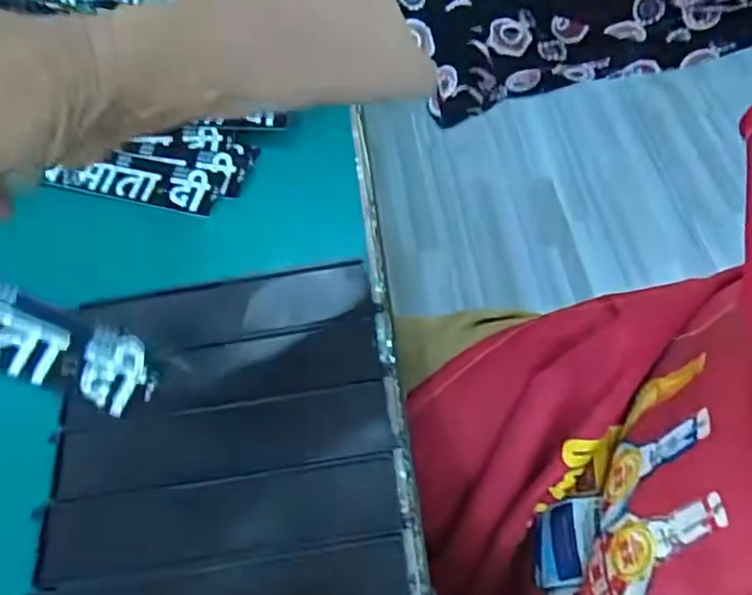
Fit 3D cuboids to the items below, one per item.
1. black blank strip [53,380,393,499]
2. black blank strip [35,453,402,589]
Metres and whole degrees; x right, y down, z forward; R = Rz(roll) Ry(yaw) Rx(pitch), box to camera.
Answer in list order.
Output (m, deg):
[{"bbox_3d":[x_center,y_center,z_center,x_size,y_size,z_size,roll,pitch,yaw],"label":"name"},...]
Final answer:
[{"bbox_3d":[-0.078,0.073,0.318,0.167,0.004,0.038,-9,57,-1],"label":"black blank strip"},{"bbox_3d":[-0.075,0.106,0.297,0.169,0.004,0.038,-8,57,-1],"label":"black blank strip"}]

